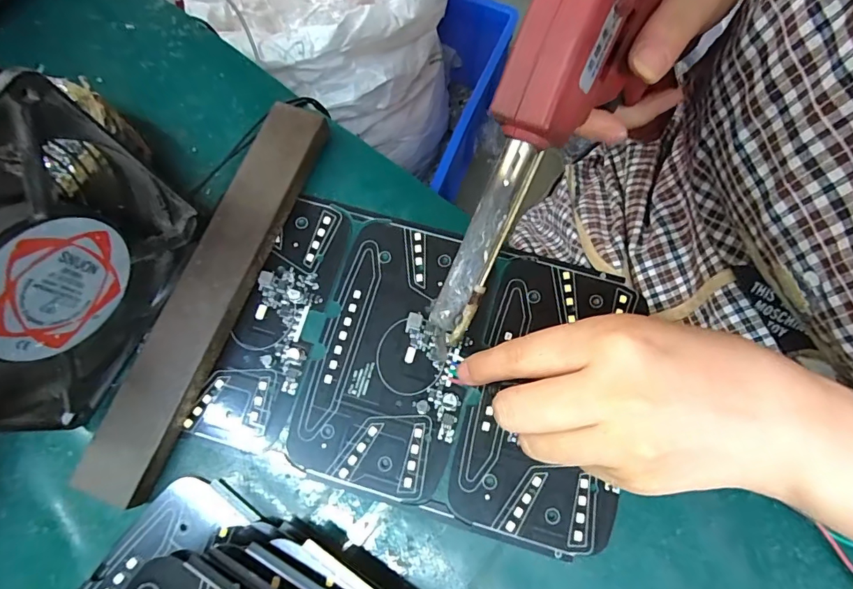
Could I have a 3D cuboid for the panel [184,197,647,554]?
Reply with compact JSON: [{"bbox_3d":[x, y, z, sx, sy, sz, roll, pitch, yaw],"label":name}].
[{"bbox_3d":[-0.001,0.032,0.234,0.192,0.007,0.130,16,75,4],"label":"panel"}]

